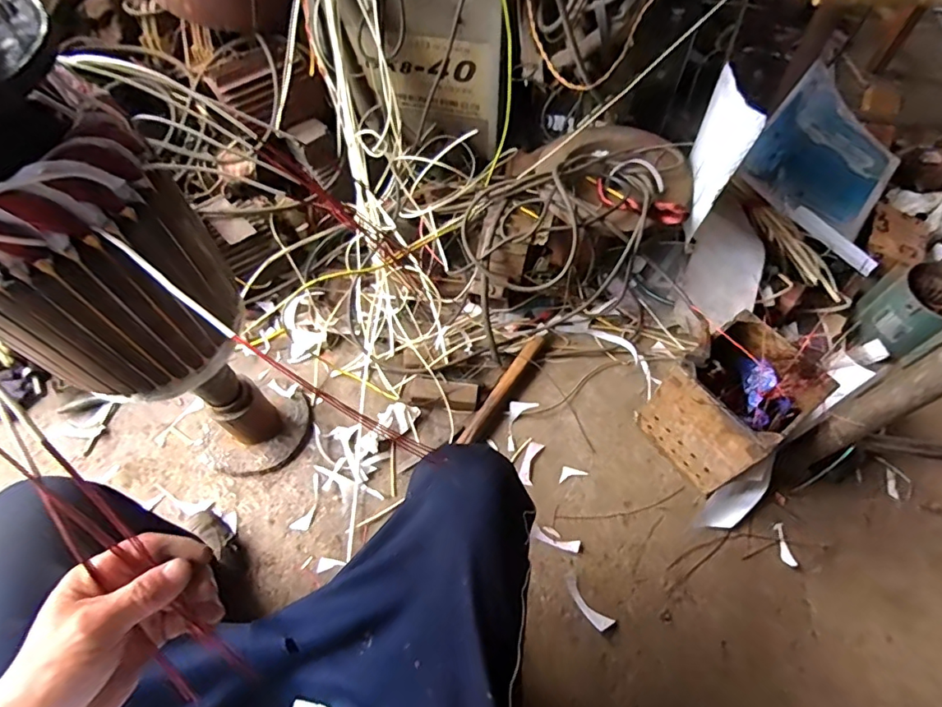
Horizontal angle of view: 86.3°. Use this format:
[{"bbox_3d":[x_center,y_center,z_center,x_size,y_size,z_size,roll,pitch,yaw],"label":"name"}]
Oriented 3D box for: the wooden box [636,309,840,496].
[{"bbox_3d":[0.463,0.091,0.904,0.201,0.262,0.192,-32,64,-16],"label":"wooden box"}]

